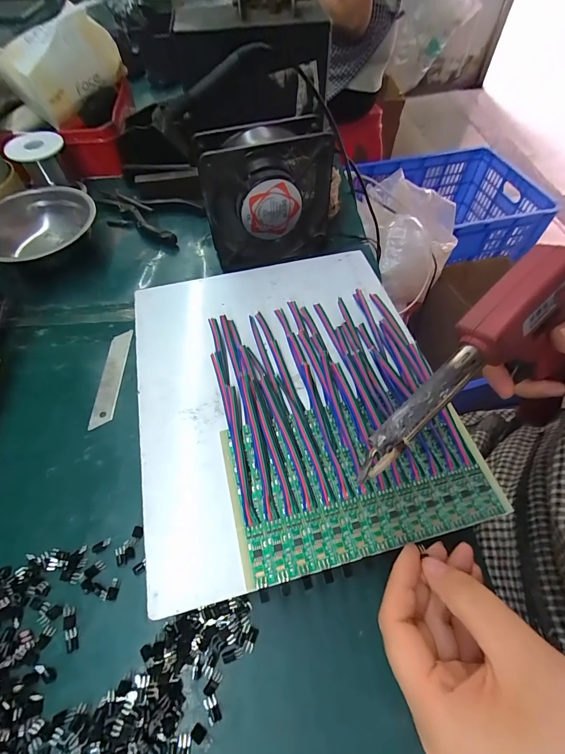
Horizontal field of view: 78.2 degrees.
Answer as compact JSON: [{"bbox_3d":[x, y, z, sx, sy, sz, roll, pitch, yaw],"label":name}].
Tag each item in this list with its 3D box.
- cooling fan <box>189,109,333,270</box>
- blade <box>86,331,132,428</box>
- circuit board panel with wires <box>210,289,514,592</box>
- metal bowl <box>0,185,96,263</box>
[{"bbox_3d":[-0.015,-0.178,0.351,0.127,0.120,0.044,-13,58,-11],"label":"cooling fan"},{"bbox_3d":[-0.151,-0.001,0.309,0.017,0.004,0.097,3,60,-7],"label":"blade"},{"bbox_3d":[0.036,0.020,0.249,0.160,0.018,0.191,-11,57,-9],"label":"circuit board panel with wires"},{"bbox_3d":[-0.276,-0.166,0.391,0.124,0.044,0.124,1,56,-2],"label":"metal bowl"}]

